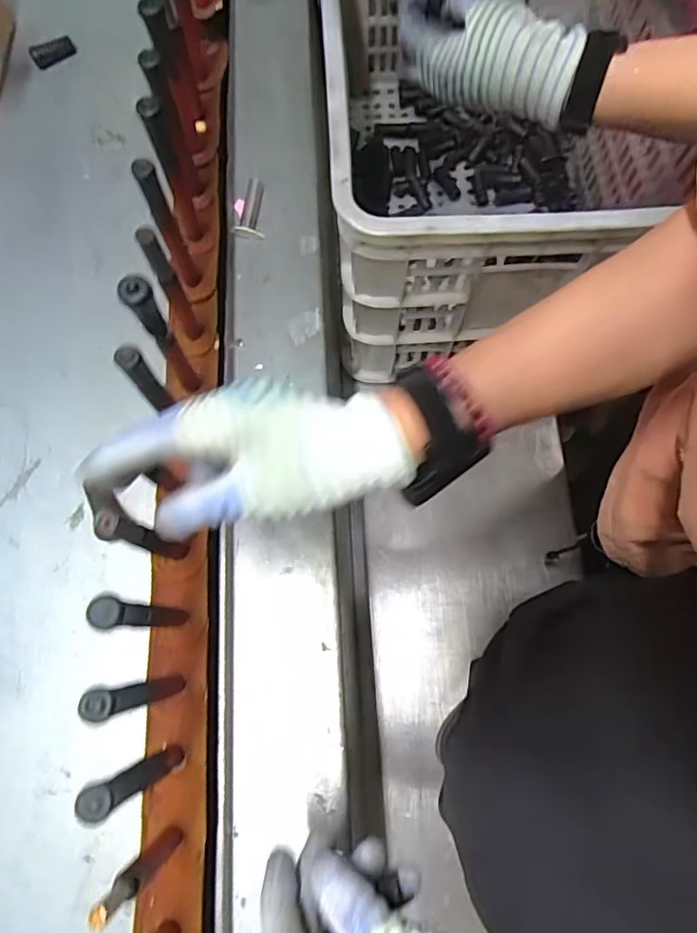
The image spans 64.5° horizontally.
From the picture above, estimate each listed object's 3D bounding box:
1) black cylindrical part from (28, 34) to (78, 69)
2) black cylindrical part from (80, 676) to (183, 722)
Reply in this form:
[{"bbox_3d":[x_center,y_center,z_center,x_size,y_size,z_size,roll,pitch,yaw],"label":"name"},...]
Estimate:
[{"bbox_3d":[-0.342,-0.480,0.640,0.050,0.018,0.024,-34,76,-10],"label":"black cylindrical part"},{"bbox_3d":[-0.133,0.149,0.366,0.017,0.161,0.015,-8,73,-7],"label":"black cylindrical part"}]

